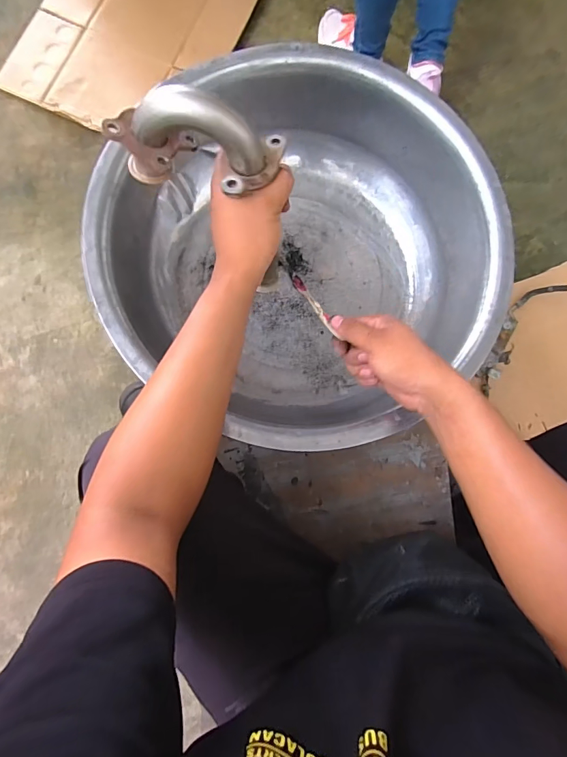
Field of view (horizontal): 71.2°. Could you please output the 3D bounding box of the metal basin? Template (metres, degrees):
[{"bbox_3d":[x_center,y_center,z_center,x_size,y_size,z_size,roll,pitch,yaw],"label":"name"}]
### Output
[{"bbox_3d":[0.021,-0.157,0.538,0.485,0.154,0.474,1,83,-5],"label":"metal basin"}]

